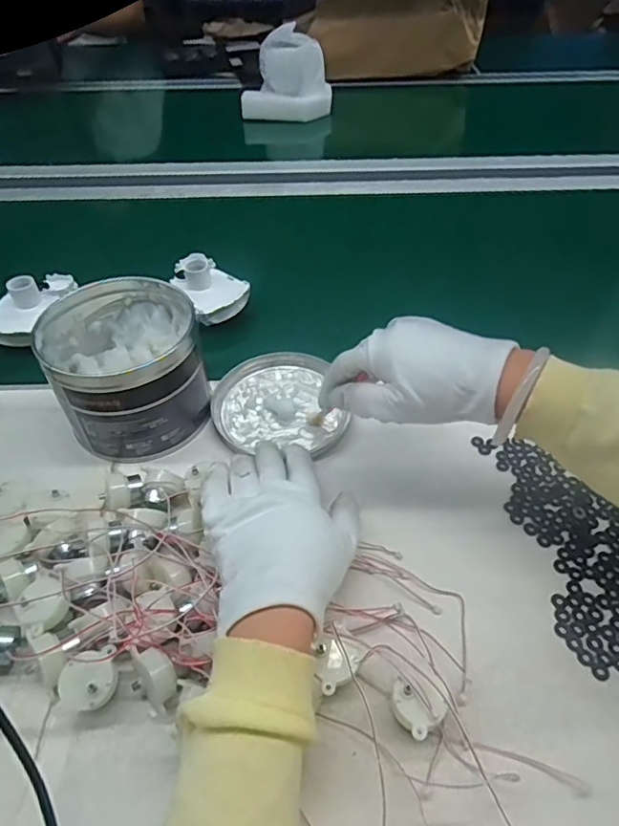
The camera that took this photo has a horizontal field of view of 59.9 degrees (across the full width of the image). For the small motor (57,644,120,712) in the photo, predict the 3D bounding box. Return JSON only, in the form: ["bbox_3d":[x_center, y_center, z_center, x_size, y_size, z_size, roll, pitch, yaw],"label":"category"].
[{"bbox_3d":[-0.135,0.167,0.333,0.030,0.029,0.034,-4,47,-2],"label":"small motor"}]

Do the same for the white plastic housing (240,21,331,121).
[{"bbox_3d":[-0.041,-0.615,0.990,0.152,0.132,0.094,8,48,9],"label":"white plastic housing"}]

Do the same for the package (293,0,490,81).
[{"bbox_3d":[0.174,-0.823,1.103,0.353,0.251,0.152,3,47,5],"label":"package"}]

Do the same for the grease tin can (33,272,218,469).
[{"bbox_3d":[-0.160,-0.041,0.477,0.125,0.102,0.136,-1,47,1],"label":"grease tin can"}]

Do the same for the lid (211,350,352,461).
[{"bbox_3d":[-0.031,-0.007,0.503,0.114,0.015,0.125,-1,47,1],"label":"lid"}]

